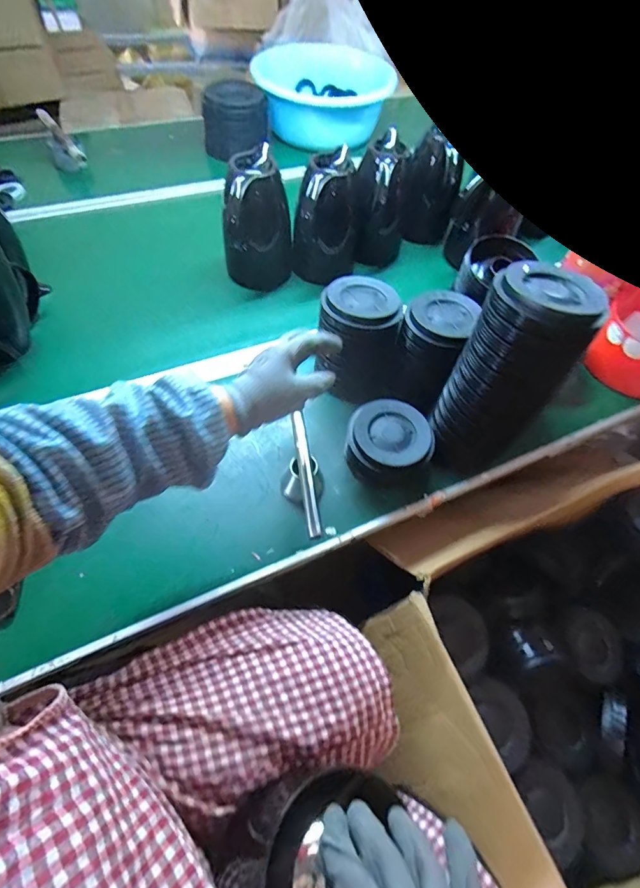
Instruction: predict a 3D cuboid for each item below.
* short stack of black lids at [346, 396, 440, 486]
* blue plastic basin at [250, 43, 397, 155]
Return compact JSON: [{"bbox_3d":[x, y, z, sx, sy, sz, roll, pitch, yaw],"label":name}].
[{"bbox_3d":[0.100,-0.001,0.613,0.124,0.070,0.110,5,58,-1],"label":"short stack of black lids"},{"bbox_3d":[0.012,-0.971,1.147,0.358,0.124,0.369,4,58,-2],"label":"blue plastic basin"}]

